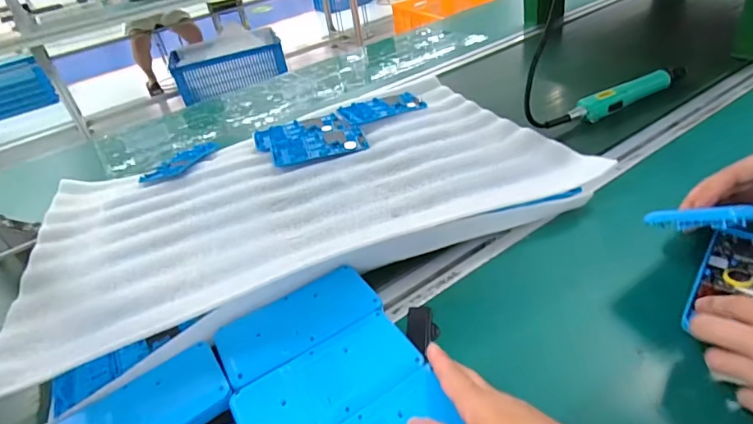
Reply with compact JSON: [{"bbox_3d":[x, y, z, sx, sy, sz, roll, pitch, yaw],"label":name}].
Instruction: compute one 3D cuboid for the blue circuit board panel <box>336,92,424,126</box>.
[{"bbox_3d":[0.011,-0.170,0.748,0.137,0.011,0.067,-20,36,-14],"label":"blue circuit board panel"}]

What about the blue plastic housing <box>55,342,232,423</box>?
[{"bbox_3d":[-0.182,0.154,0.349,0.135,0.014,0.070,-29,39,-25],"label":"blue plastic housing"}]

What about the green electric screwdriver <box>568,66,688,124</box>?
[{"bbox_3d":[0.378,-0.179,0.694,0.216,0.033,0.039,-23,37,-18],"label":"green electric screwdriver"}]

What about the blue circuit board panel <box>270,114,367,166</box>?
[{"bbox_3d":[-0.092,-0.113,0.699,0.134,0.009,0.136,-16,35,-8],"label":"blue circuit board panel"}]

